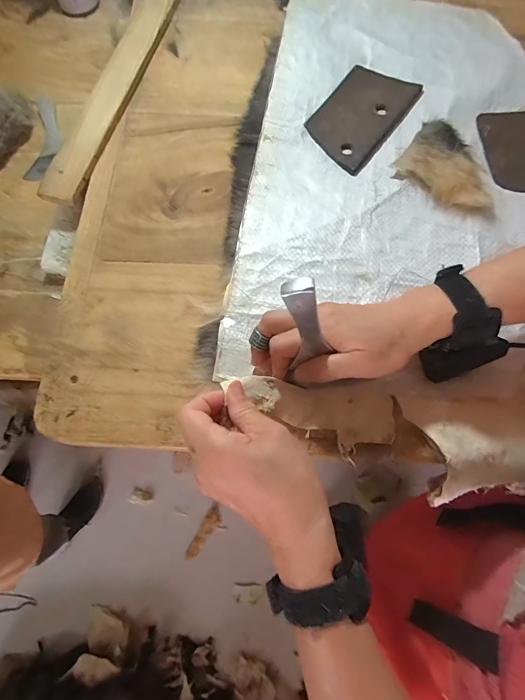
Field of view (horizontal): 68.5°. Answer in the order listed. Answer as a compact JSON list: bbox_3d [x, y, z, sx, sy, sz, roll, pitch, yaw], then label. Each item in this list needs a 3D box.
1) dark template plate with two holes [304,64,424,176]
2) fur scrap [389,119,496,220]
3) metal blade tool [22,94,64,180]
[{"bbox_3d":[0.124,-0.299,0.488,0.091,0.009,0.168,35,75,5],"label":"dark template plate with two holes"},{"bbox_3d":[0.220,-0.205,0.445,0.090,0.021,0.130,-42,76,-10],"label":"fur scrap"},{"bbox_3d":[-0.303,-0.301,0.543,0.044,0.006,0.156,-5,71,0],"label":"metal blade tool"}]

